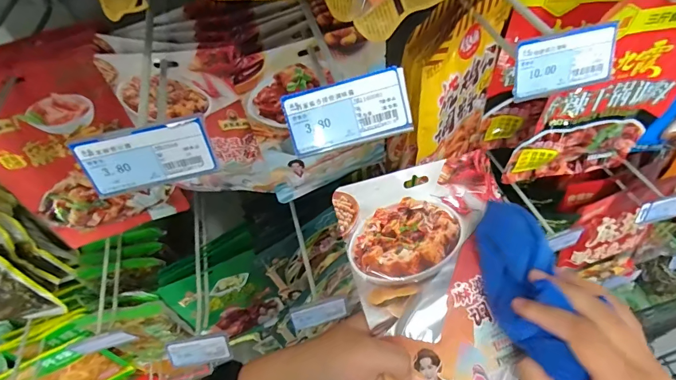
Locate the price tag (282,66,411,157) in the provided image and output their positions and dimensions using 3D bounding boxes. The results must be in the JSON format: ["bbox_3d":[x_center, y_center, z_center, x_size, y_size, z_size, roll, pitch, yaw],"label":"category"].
[{"bbox_3d":[0.007,-0.051,0.253,0.080,0.040,0.004,-14,15,-2],"label":"price tag"}]

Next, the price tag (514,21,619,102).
[{"bbox_3d":[0.164,-0.092,0.278,0.077,0.041,0.004,-14,27,-6],"label":"price tag"}]

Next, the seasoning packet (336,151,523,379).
[{"bbox_3d":[0.089,0.080,0.294,0.140,0.013,0.201,-15,81,-18],"label":"seasoning packet"}]

